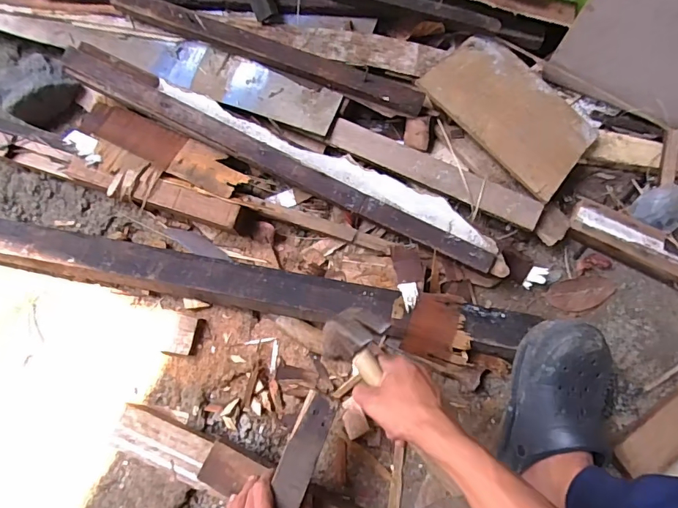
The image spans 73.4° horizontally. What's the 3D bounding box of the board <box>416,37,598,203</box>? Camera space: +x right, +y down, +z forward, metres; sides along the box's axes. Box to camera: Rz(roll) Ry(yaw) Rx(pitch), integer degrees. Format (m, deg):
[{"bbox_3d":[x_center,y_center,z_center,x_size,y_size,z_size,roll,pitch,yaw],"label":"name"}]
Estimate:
[{"bbox_3d":[0.272,-0.230,0.720,0.265,0.019,0.172,42,74,4],"label":"board"}]

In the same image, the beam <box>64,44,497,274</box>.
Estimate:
[{"bbox_3d":[-0.100,-0.145,0.697,0.719,0.053,0.050,27,77,6],"label":"beam"}]

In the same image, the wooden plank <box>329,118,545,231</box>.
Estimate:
[{"bbox_3d":[0.147,-0.126,0.715,0.342,0.015,0.048,25,99,9],"label":"wooden plank"}]

